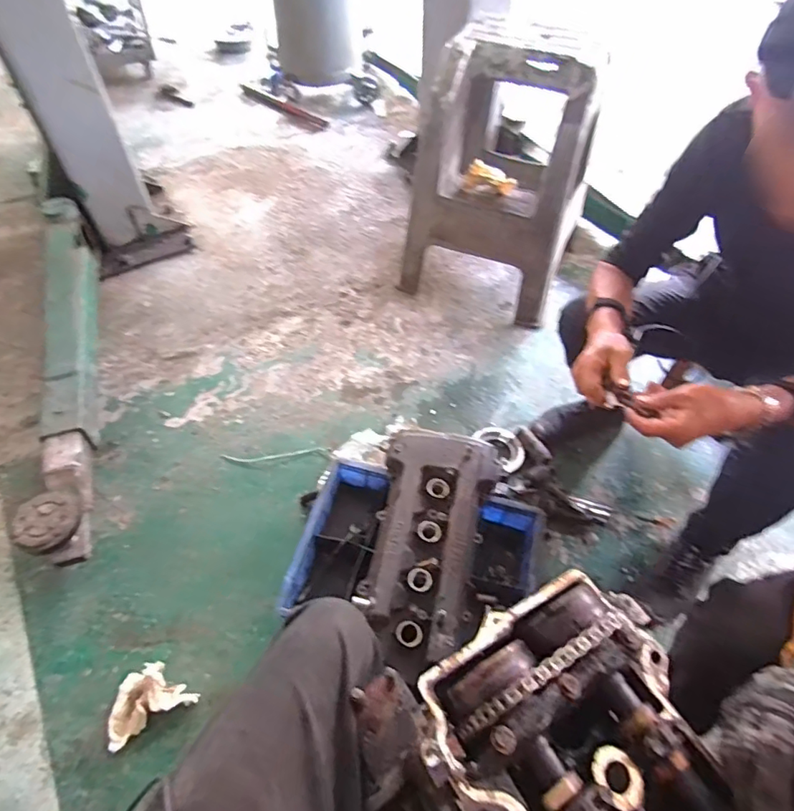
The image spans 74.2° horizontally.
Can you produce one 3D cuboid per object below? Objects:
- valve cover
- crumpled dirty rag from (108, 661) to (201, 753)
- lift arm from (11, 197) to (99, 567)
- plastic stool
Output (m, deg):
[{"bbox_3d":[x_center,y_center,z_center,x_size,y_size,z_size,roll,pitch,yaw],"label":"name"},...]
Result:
[{"bbox_3d":[0.053,0.219,0.901,0.207,0.078,0.410,10,54,8],"label":"valve cover"},{"bbox_3d":[-0.417,0.486,0.869,0.132,0.043,0.091,-27,57,-21],"label":"crumpled dirty rag"},{"bbox_3d":[-0.762,-0.128,1.224,0.105,0.137,1.013,-15,54,-10],"label":"lift arm"},{"bbox_3d":[0.291,-0.600,1.396,0.398,0.581,0.405,20,56,15],"label":"plastic stool"}]

